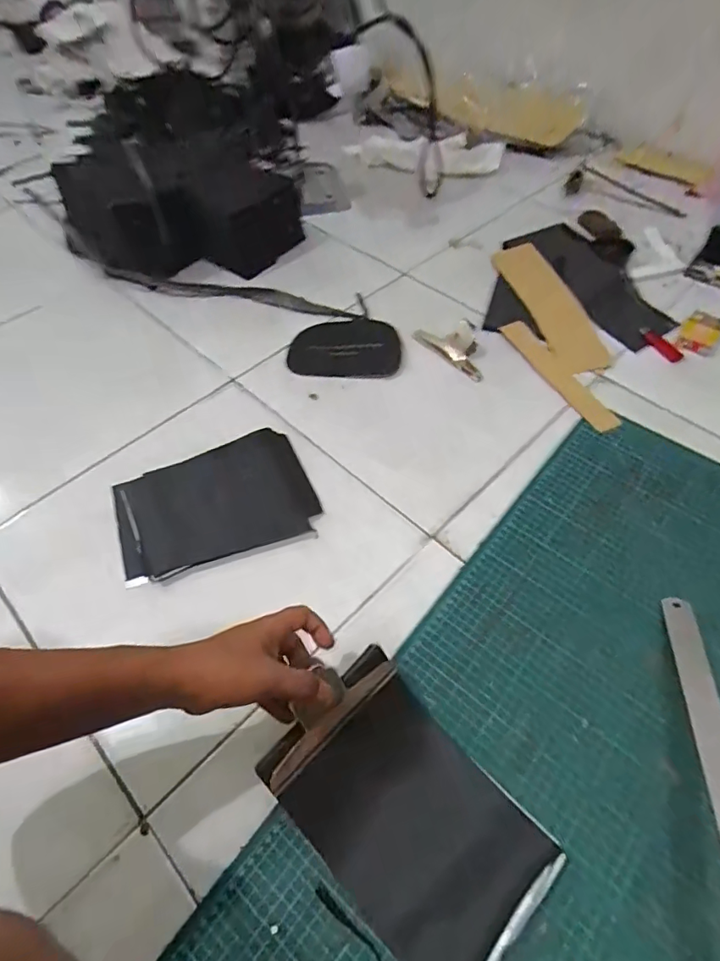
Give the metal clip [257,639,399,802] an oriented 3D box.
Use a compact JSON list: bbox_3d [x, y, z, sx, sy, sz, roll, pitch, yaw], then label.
[{"bbox_3d":[-0.028,0.195,0.430,0.037,0.049,0.143,38,61,25],"label":"metal clip"}]

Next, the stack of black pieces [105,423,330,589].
[{"bbox_3d":[-0.183,0.027,0.636,0.234,0.014,0.161,-18,61,-13],"label":"stack of black pieces"}]

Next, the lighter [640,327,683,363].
[{"bbox_3d":[0.488,-0.220,0.815,0.020,0.015,0.076,-35,74,-21],"label":"lighter"}]

